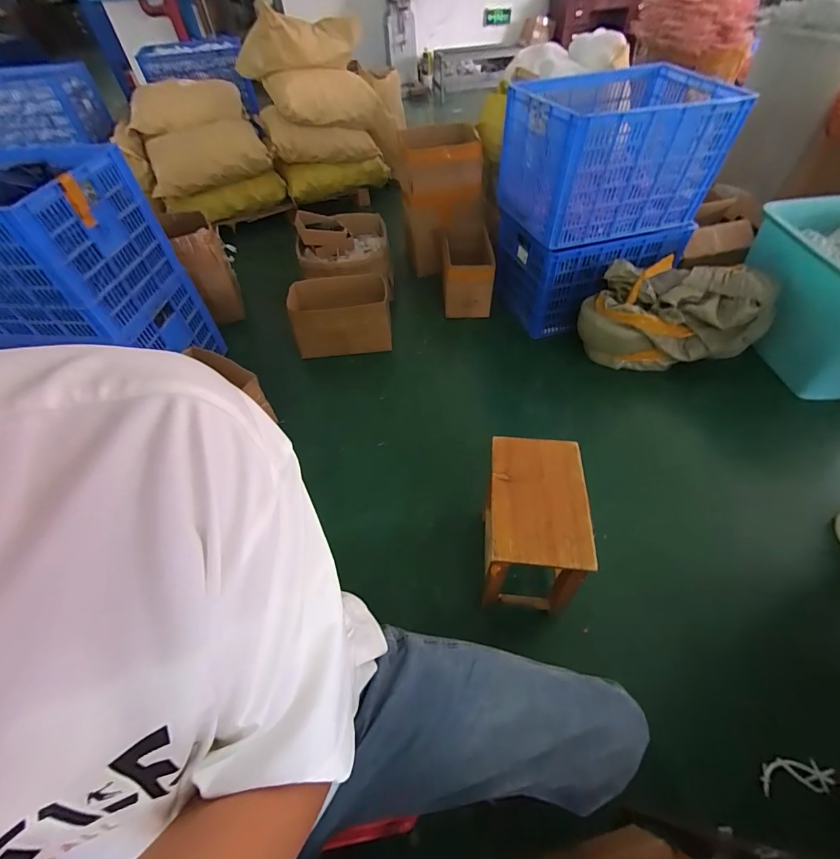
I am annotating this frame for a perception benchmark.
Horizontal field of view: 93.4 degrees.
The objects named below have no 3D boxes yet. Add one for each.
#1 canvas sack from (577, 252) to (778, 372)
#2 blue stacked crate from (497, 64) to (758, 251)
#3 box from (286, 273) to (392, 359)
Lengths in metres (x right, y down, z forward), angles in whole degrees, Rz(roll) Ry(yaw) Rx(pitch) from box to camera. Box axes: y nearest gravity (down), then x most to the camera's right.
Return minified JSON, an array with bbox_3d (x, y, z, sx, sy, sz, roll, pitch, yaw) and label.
[{"bbox_3d":[0.925,-0.417,1.505,0.602,0.312,0.261,3,51,6],"label":"canvas sack"},{"bbox_3d":[0.689,-1.015,1.476,0.665,0.398,0.459,-12,51,-6],"label":"blue stacked crate"},{"bbox_3d":[-0.328,-0.475,1.696,0.392,0.280,0.228,-4,51,0],"label":"box"}]

